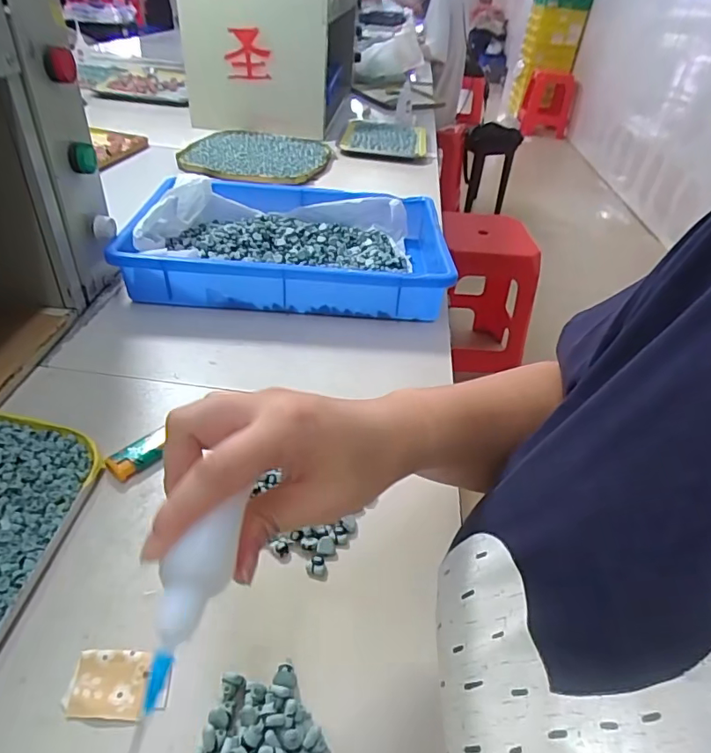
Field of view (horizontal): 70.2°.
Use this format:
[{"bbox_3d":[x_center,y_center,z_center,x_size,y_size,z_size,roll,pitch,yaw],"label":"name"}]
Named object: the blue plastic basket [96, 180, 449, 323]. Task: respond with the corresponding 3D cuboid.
[{"bbox_3d":[-0.071,-0.159,0.618,0.354,0.067,0.248,5,38,-1],"label":"blue plastic basket"}]

